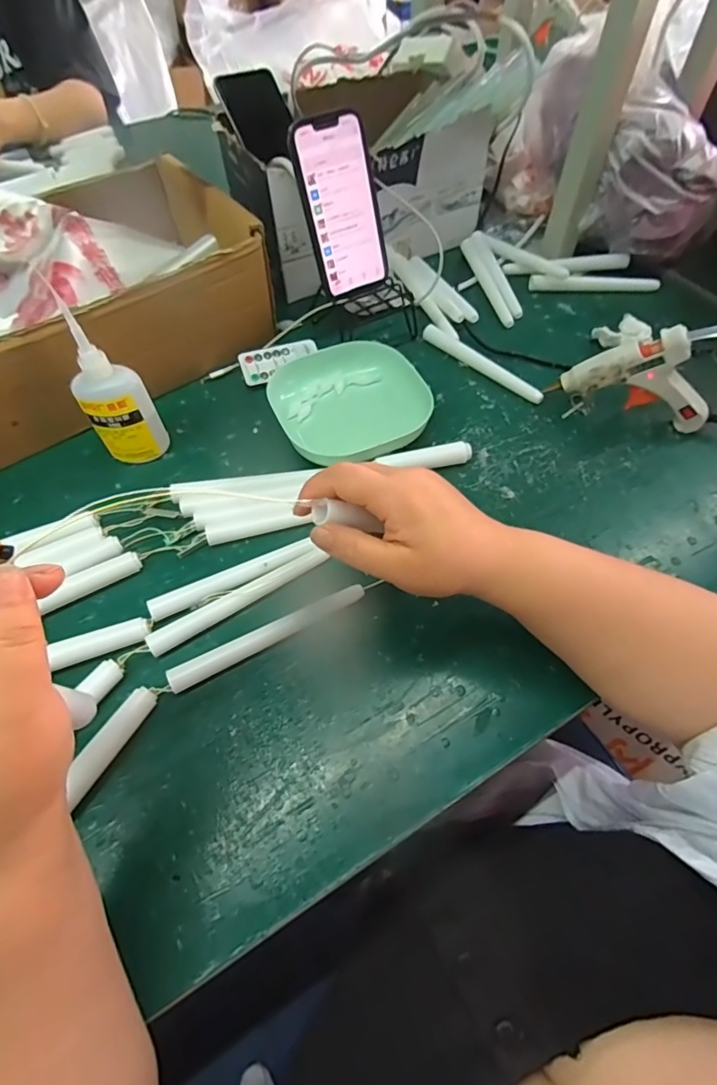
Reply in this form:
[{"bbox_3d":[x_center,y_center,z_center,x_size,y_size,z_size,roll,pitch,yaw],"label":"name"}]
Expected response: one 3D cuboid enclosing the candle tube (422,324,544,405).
[{"bbox_3d":[0.129,-0.189,0.522,0.014,0.018,0.152,-39,65,-20],"label":"candle tube"}]

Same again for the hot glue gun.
[{"bbox_3d":[0.254,-0.151,0.449,0.135,0.091,0.024,17,60,12],"label":"hot glue gun"}]

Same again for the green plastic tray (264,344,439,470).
[{"bbox_3d":[-0.008,-0.135,0.477,0.136,0.030,0.132,-22,60,-12],"label":"green plastic tray"}]

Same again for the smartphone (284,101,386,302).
[{"bbox_3d":[-0.015,-0.326,0.483,0.073,0.144,0.007,-24,37,-9],"label":"smartphone"}]

